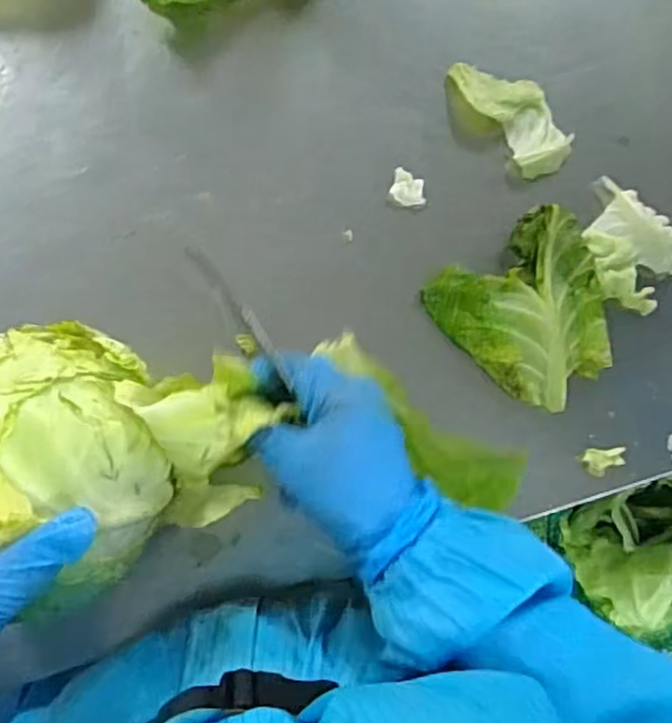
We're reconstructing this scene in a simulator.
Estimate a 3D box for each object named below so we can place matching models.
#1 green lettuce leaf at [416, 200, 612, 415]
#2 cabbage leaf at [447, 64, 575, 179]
[{"bbox_3d":[0.125,-0.033,0.446,0.101,0.025,0.106,-41,88,-6],"label":"green lettuce leaf"},{"bbox_3d":[0.114,-0.161,0.460,0.041,0.015,0.090,-40,88,-6],"label":"cabbage leaf"}]

